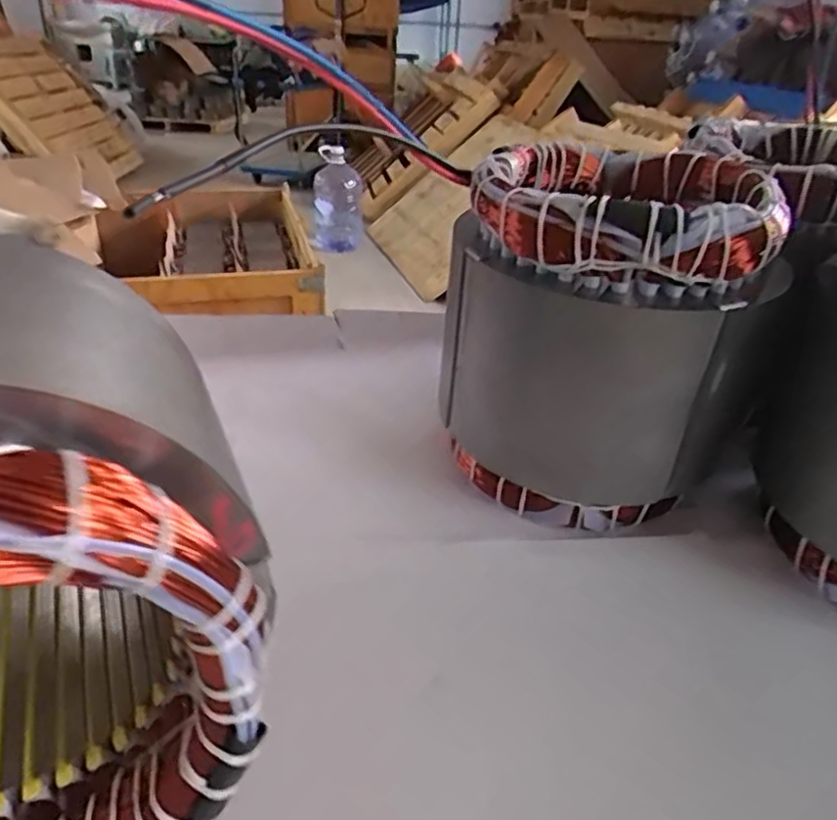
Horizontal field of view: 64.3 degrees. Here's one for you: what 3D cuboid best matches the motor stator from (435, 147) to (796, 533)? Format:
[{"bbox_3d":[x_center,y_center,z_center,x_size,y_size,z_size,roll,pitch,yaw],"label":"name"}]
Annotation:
[{"bbox_3d":[0.095,-0.032,0.345,0.139,0.166,0.139,16,32,20],"label":"motor stator"}]

